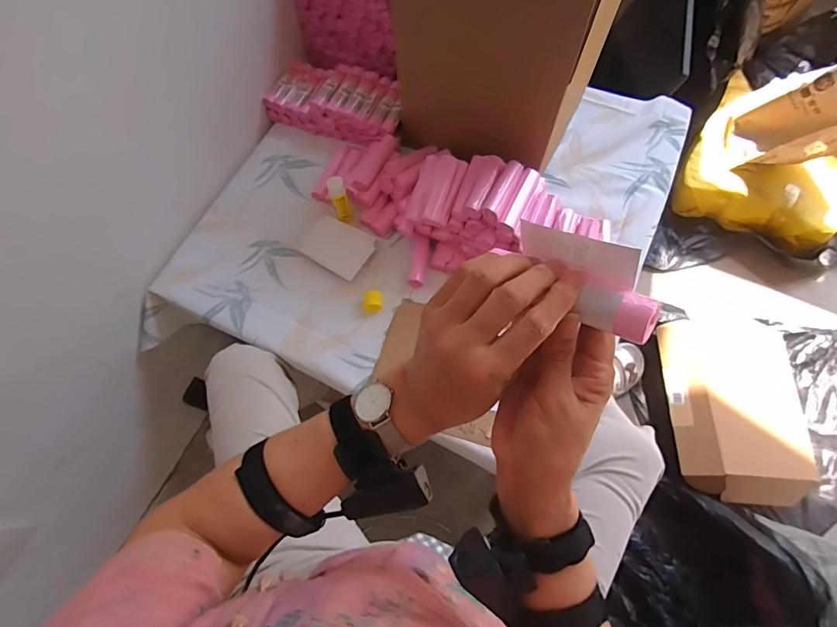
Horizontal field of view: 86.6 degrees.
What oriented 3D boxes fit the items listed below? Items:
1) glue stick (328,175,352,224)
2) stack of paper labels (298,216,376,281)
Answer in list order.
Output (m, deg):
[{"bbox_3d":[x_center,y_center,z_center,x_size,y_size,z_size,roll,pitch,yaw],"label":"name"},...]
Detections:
[{"bbox_3d":[-0.138,-0.199,0.782,0.028,0.089,0.031,-19,69,-5],"label":"glue stick"},{"bbox_3d":[-0.146,-0.122,0.795,0.127,0.008,0.093,29,72,13],"label":"stack of paper labels"}]

